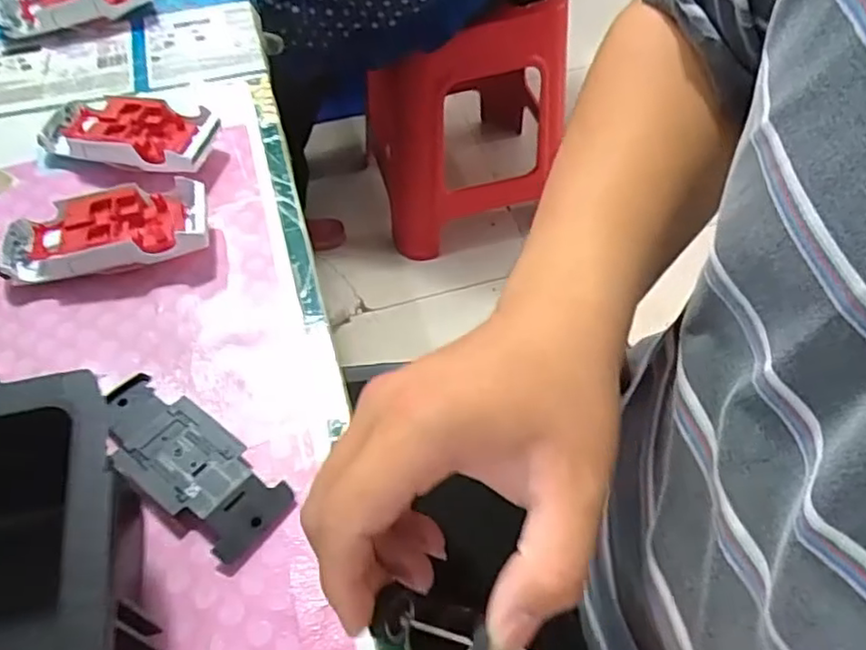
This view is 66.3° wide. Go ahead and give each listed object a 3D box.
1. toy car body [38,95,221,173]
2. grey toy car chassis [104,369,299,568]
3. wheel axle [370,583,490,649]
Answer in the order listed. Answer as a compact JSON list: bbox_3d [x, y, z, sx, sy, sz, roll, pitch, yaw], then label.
[{"bbox_3d":[-0.222,-0.140,0.484,0.138,0.033,0.064,11,55,6],"label":"toy car body"},{"bbox_3d":[-0.132,0.071,0.353,0.120,0.011,0.048,33,61,20],"label":"grey toy car chassis"},{"bbox_3d":[0.002,0.106,0.228,0.047,0.013,0.018,4,50,33],"label":"wheel axle"}]

